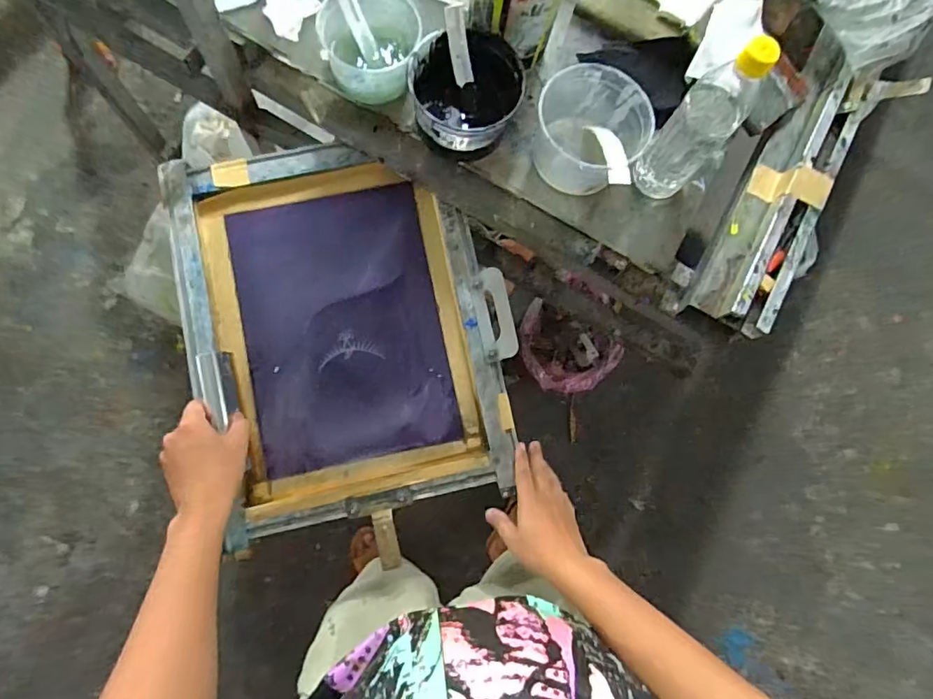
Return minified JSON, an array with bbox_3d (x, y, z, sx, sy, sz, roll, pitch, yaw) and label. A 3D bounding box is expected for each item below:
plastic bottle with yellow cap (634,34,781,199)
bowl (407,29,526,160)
[{"bbox_3d":[0.252,-0.241,0.572,0.063,0.216,0.064,1,78,-6],"label":"plastic bottle with yellow cap"},{"bbox_3d":[-0.003,-0.295,0.633,0.124,0.102,0.135,1,78,-6],"label":"bowl"}]

